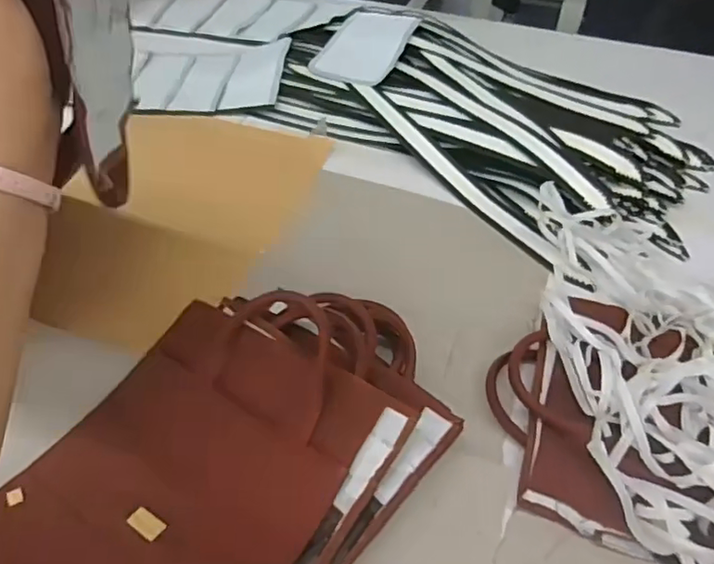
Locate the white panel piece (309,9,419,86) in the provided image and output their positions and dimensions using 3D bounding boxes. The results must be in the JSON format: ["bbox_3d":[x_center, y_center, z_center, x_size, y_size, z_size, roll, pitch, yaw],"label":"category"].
[{"bbox_3d":[0.011,-0.378,0.934,0.127,0.009,0.171,16,62,20],"label":"white panel piece"}]

